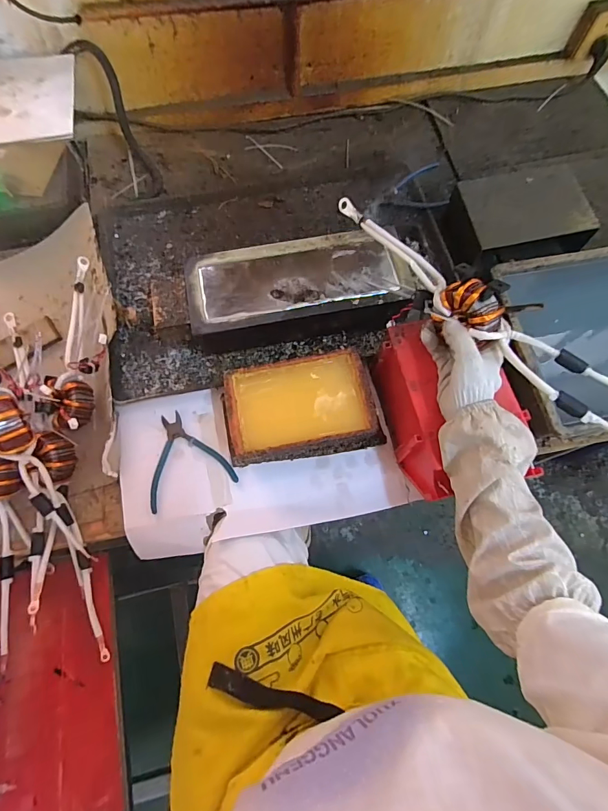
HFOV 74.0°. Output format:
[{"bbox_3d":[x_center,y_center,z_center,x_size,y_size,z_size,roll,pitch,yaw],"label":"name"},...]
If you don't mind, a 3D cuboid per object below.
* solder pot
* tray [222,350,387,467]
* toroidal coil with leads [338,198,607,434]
[{"bbox_3d":[-0.007,-0.180,0.652,0.335,0.093,0.148,-10,70,-4],"label":"solder pot"},{"bbox_3d":[0.000,0.003,0.598,0.224,0.067,0.137,-10,70,-4],"label":"tray"},{"bbox_3d":[0.226,-0.110,0.471,0.074,0.051,0.517,-38,69,-13],"label":"toroidal coil with leads"}]

